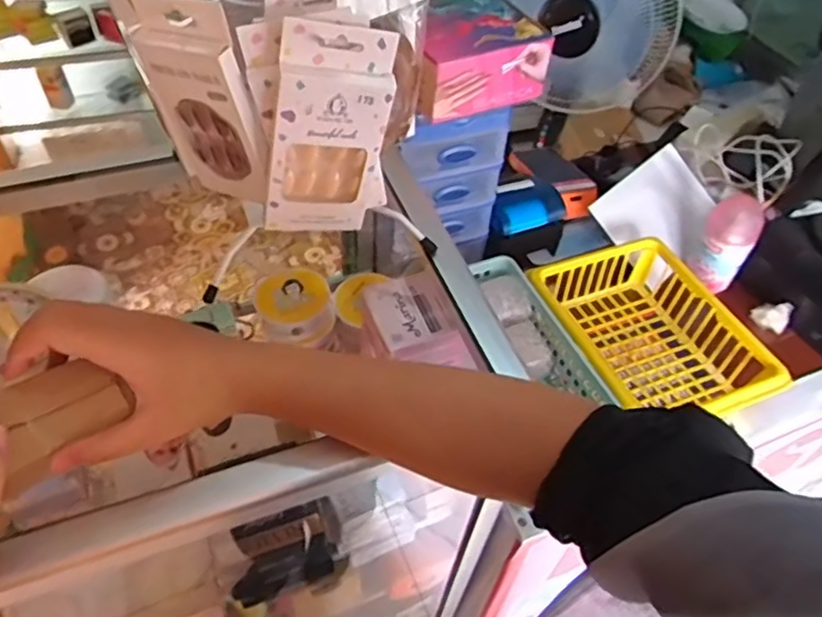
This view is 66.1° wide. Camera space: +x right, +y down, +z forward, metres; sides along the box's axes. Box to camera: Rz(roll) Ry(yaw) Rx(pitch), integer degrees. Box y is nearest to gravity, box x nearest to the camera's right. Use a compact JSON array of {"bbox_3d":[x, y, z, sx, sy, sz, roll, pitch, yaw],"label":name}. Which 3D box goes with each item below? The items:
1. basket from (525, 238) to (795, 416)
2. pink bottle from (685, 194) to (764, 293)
[{"bbox_3d":[0.275,0.034,0.763,0.204,0.088,0.243,-16,53,-16],"label":"basket"},{"bbox_3d":[0.412,-0.086,0.832,0.062,0.117,0.050,28,54,18],"label":"pink bottle"}]

